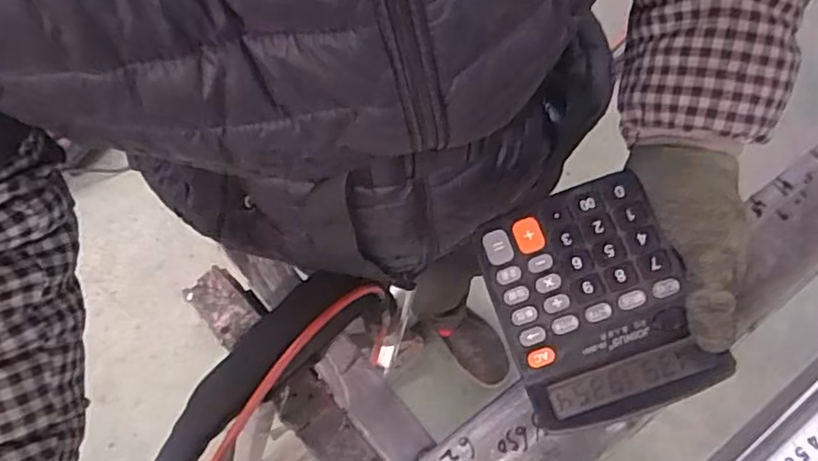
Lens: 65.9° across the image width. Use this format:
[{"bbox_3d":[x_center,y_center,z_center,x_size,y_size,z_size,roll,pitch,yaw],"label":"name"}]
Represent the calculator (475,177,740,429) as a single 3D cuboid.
[{"bbox_3d":[0.115,0.046,0.406,0.112,0.038,0.141,-21,69,8],"label":"calculator"}]

